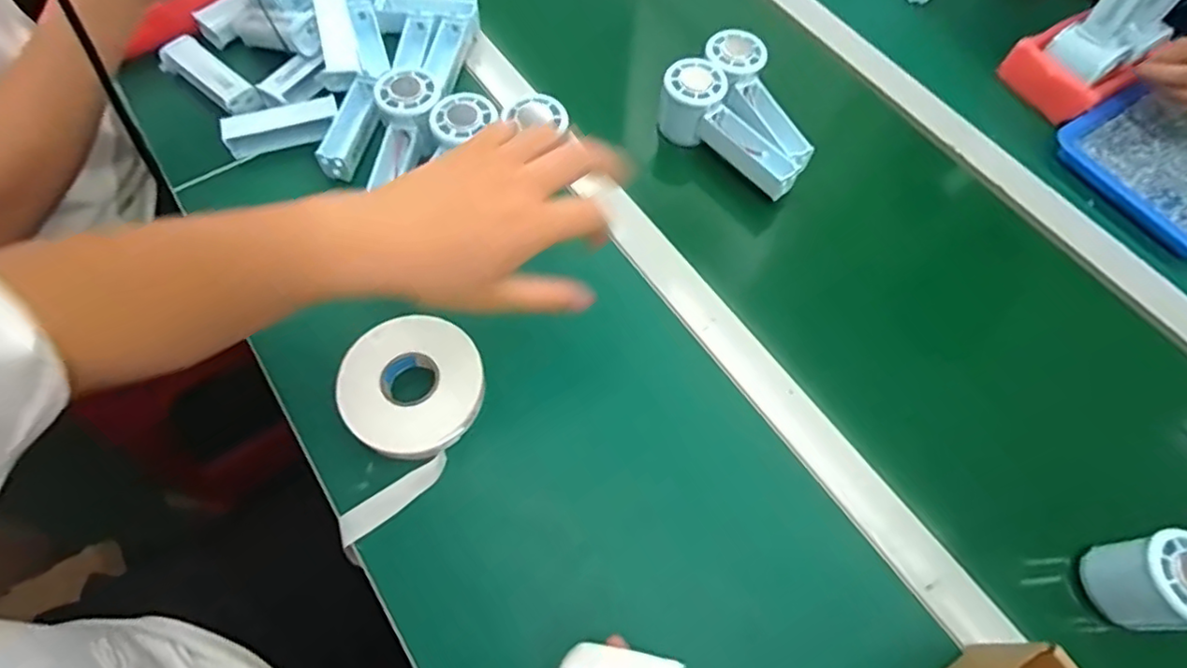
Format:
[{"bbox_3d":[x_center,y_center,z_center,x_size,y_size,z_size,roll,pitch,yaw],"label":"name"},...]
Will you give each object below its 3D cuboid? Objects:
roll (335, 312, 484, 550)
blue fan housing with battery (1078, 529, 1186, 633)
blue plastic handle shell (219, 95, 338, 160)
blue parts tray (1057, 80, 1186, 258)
[{"bbox_3d":[-0.132,0.059,0.443,0.102,0.023,0.151,-7,64,-6],"label":"roll"},{"bbox_3d":[0.413,0.157,0.402,0.165,0.056,0.064,-2,64,-4],"label":"blue fan housing with battery"},{"bbox_3d":[-0.288,-0.193,0.562,0.098,0.023,0.037,-16,65,-10],"label":"blue plastic handle shell"},{"bbox_3d":[0.587,-0.176,0.599,0.203,0.021,0.176,-29,68,-16],"label":"blue parts tray"}]

